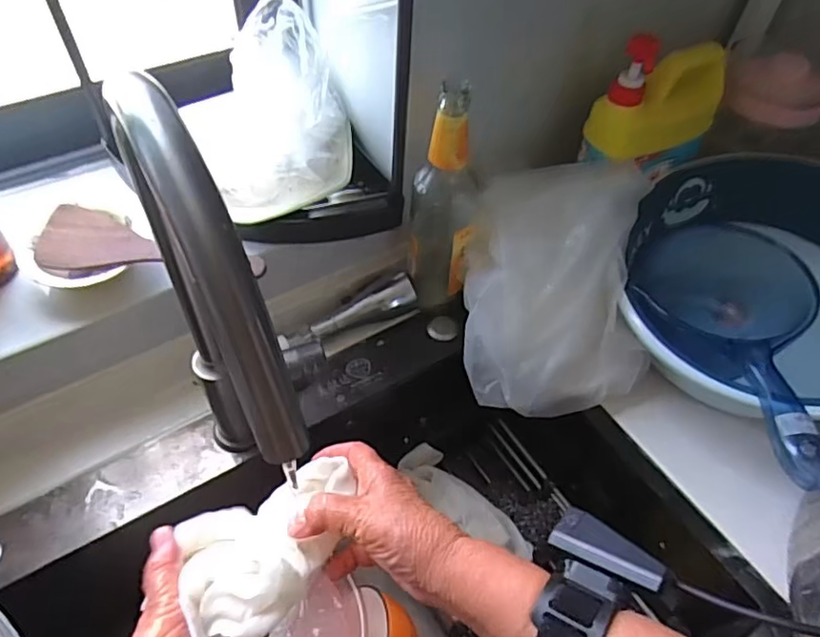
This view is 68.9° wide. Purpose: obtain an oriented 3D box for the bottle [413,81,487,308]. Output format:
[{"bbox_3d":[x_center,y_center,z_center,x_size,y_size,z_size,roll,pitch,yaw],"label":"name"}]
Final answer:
[{"bbox_3d":[0.040,-0.109,0.580,0.072,0.240,0.059,9,51,3],"label":"bottle"}]

